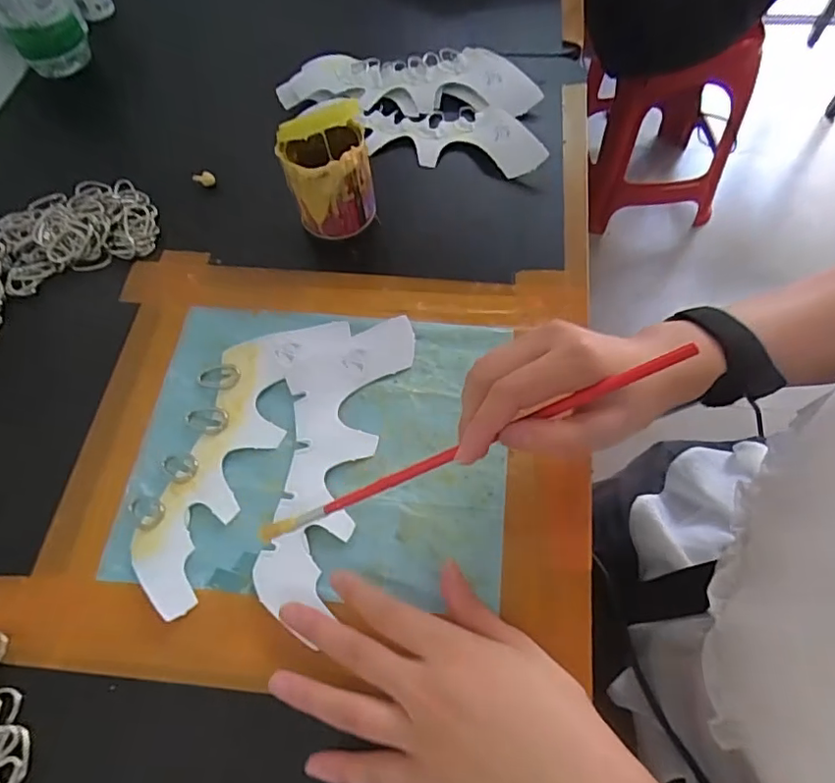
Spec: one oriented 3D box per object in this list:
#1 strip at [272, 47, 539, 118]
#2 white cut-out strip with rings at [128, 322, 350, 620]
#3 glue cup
[{"bbox_3d":[-0.006,-0.308,0.545,0.240,0.025,0.078,7,62,7],"label":"strip"},{"bbox_3d":[-0.132,0.032,0.383,0.074,0.010,0.216,19,64,13],"label":"white cut-out strip with rings"},{"bbox_3d":[-0.071,-0.179,0.444,0.068,0.097,0.066,-6,61,0],"label":"glue cup"}]

